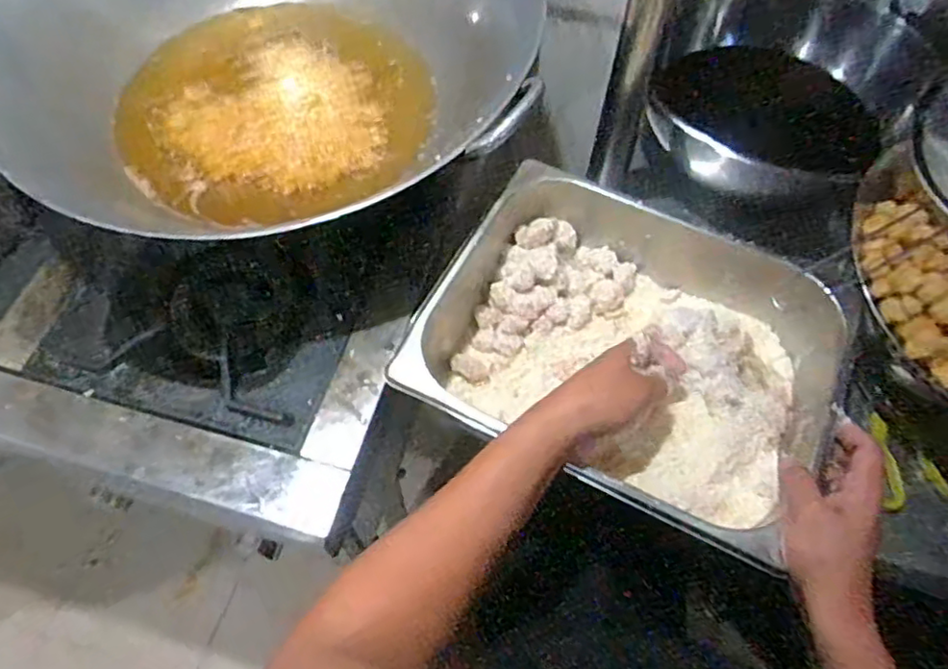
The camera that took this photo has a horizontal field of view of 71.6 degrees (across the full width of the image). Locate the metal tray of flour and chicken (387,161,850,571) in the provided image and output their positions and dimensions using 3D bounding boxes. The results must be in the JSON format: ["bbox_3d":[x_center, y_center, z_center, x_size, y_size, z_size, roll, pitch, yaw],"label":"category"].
[{"bbox_3d":[0.132,0.008,0.571,0.315,0.091,0.262,31,65,16],"label":"metal tray of flour and chicken"}]

